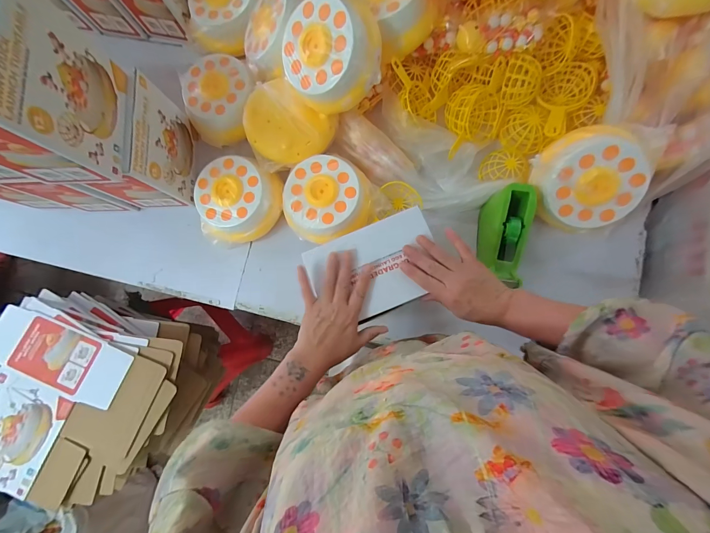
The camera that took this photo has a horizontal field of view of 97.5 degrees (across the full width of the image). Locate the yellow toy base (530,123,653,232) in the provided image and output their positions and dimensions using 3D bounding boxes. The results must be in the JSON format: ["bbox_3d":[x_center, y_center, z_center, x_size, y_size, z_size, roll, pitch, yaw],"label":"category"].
[{"bbox_3d":[0.427,-0.164,0.580,0.179,0.085,0.179,-36,96,34],"label":"yellow toy base"}]

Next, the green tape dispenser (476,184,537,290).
[{"bbox_3d":[0.286,-0.058,0.607,0.094,0.100,0.179,4,85,7],"label":"green tape dispenser"}]

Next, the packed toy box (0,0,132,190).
[{"bbox_3d":[-0.440,-0.237,0.429,0.118,0.214,0.189,2,84,6],"label":"packed toy box"}]

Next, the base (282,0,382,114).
[{"bbox_3d":[-0.046,-0.363,0.539,0.167,0.067,0.166,13,115,23],"label":"base"}]

